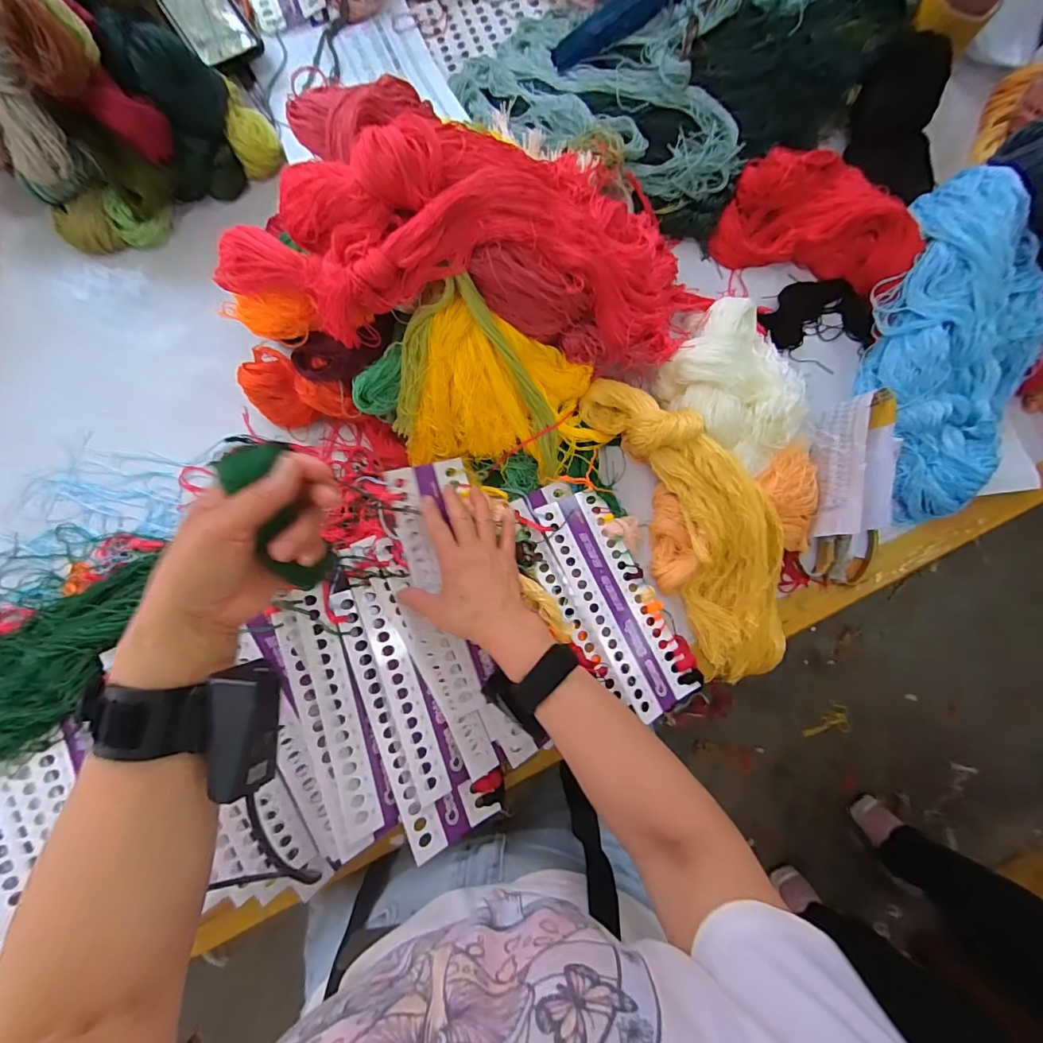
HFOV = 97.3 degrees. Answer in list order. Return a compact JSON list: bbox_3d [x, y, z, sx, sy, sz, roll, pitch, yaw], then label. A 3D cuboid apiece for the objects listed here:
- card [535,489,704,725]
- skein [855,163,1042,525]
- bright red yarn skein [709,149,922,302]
[{"bbox_3d":[0.104,0.081,0.490,0.083,0.008,0.236,-21,79,-27],"label":"card"},{"bbox_3d":[0.508,-0.191,0.514,0.186,0.098,0.384,12,85,-3],"label":"skein"},{"bbox_3d":[0.354,-0.370,0.542,0.208,0.074,0.153,20,84,-3],"label":"bright red yarn skein"}]

